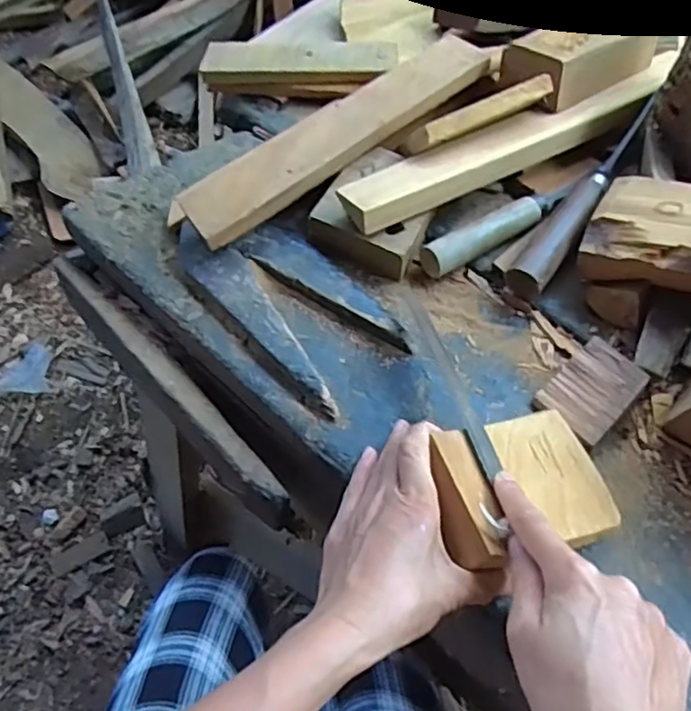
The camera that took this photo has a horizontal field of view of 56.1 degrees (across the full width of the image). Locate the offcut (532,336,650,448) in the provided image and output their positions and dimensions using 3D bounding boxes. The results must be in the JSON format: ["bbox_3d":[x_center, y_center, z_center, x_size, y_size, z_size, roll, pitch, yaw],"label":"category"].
[{"bbox_3d":[0.180,0.024,0.476,0.068,0.009,0.054,-49,58,0],"label":"offcut"}]

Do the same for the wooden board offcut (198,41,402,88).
[{"bbox_3d":[-0.047,-0.303,0.672,0.195,0.022,0.057,4,58,3],"label":"wooden board offcut"}]

